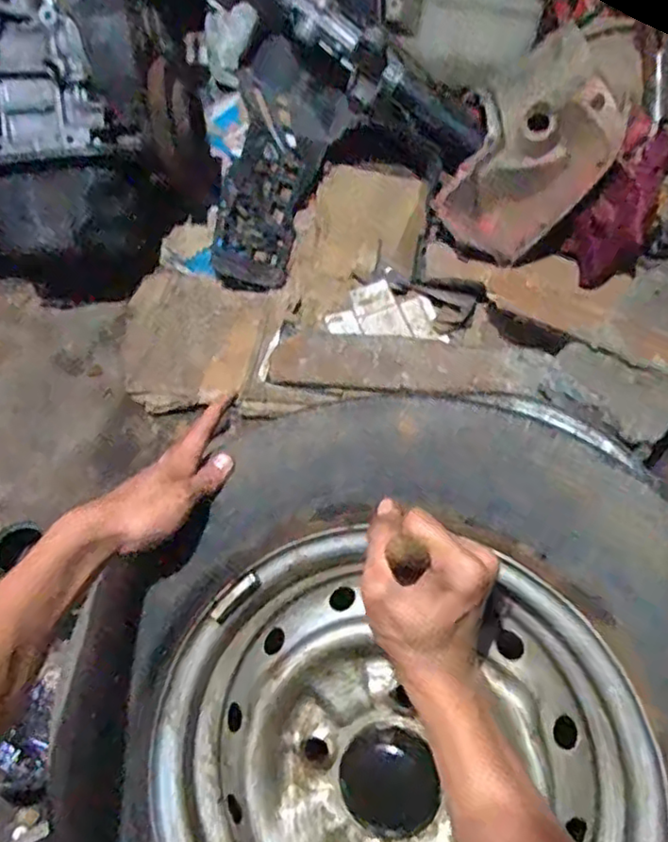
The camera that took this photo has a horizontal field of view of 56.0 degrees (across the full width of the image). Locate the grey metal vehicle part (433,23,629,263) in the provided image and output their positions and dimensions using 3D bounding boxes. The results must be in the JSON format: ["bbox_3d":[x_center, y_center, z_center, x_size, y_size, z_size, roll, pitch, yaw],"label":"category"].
[{"bbox_3d":[0.293,-0.408,0.945,0.227,0.306,0.058,52,26,13],"label":"grey metal vehicle part"}]

